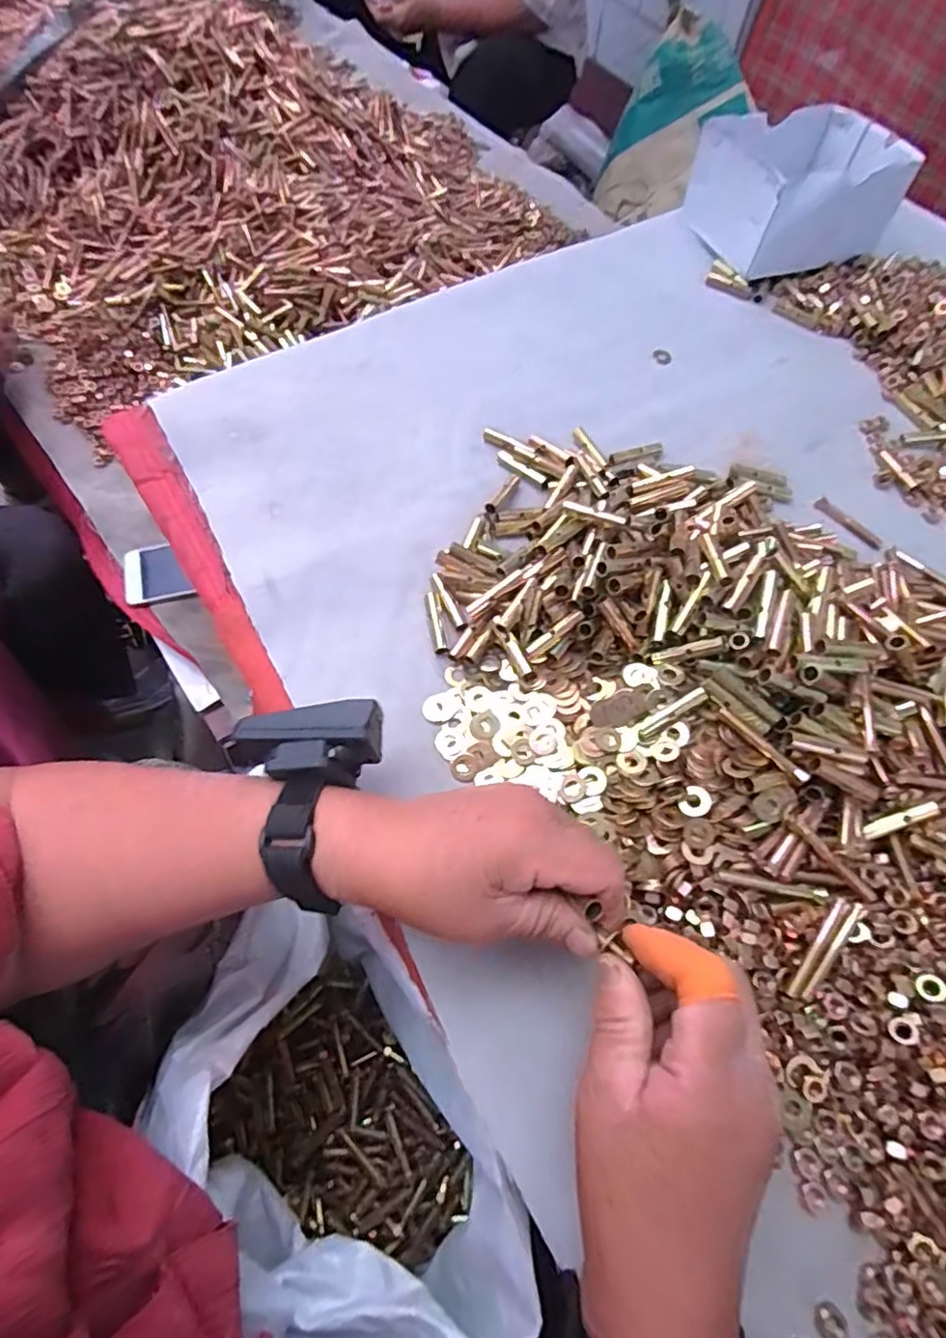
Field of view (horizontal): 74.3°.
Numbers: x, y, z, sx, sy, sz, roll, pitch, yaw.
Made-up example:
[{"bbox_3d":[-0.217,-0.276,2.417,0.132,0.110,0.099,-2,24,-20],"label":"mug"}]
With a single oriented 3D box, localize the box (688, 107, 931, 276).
[{"bbox_3d":[0.306,-0.451,0.593,0.155,0.089,0.131,-20,66,-13],"label":"box"}]

